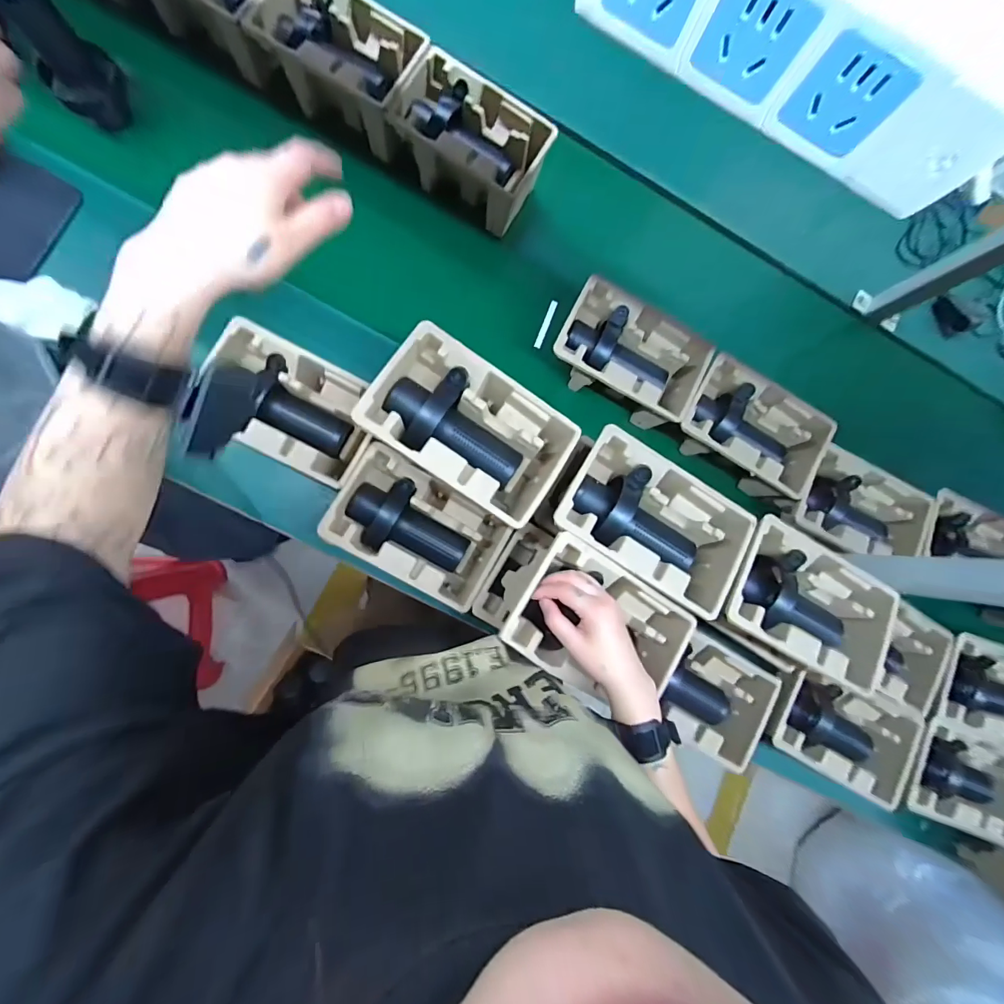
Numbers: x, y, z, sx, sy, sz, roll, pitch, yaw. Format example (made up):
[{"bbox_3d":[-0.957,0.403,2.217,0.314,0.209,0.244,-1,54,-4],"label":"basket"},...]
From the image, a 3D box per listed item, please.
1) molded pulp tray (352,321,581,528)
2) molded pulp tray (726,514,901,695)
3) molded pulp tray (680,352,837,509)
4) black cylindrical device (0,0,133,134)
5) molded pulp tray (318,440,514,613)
[{"bbox_3d":[-0.037,-0.087,0.529,0.226,0.101,0.153,33,82,-5],"label":"molded pulp tray"},{"bbox_3d":[0.387,0.129,0.556,0.233,0.076,0.146,28,82,-5],"label":"molded pulp tray"},{"bbox_3d":[0.396,-0.111,0.695,0.234,0.093,0.151,31,82,-5],"label":"molded pulp tray"},{"bbox_3d":[-0.589,-0.602,0.594,0.093,0.199,0.066,-40,92,-9],"label":"black cylindrical device"},{"bbox_3d":[-0.117,0.041,0.621,0.229,0.104,0.143,30,82,-5],"label":"molded pulp tray"}]

